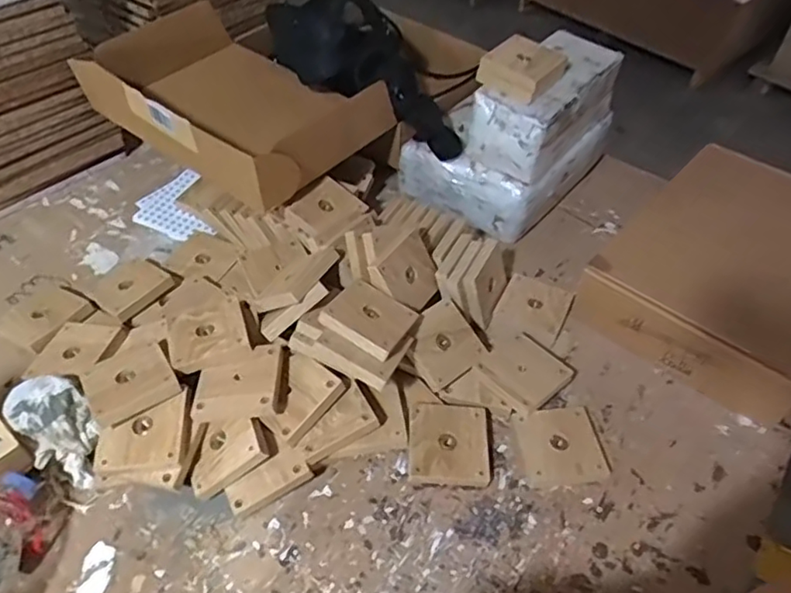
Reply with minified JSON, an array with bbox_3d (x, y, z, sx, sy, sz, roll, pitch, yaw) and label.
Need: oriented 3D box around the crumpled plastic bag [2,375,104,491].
[{"bbox_3d":[-0.333,0.131,0.601,0.062,0.064,0.105,-30,56,-28],"label":"crumpled plastic bag"}]

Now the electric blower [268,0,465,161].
[{"bbox_3d":[-0.030,-0.330,0.891,0.352,0.110,0.149,40,55,9],"label":"electric blower"}]

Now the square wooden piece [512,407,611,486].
[{"bbox_3d":[0.176,0.156,0.639,0.085,0.014,0.082,-4,48,-8],"label":"square wooden piece"}]

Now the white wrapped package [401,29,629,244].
[{"bbox_3d":[0.172,-0.250,0.889,0.200,0.182,0.264,29,52,21],"label":"white wrapped package"}]

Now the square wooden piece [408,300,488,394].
[{"bbox_3d":[0.054,0.053,0.692,0.081,0.018,0.082,-30,85,-29],"label":"square wooden piece"}]

